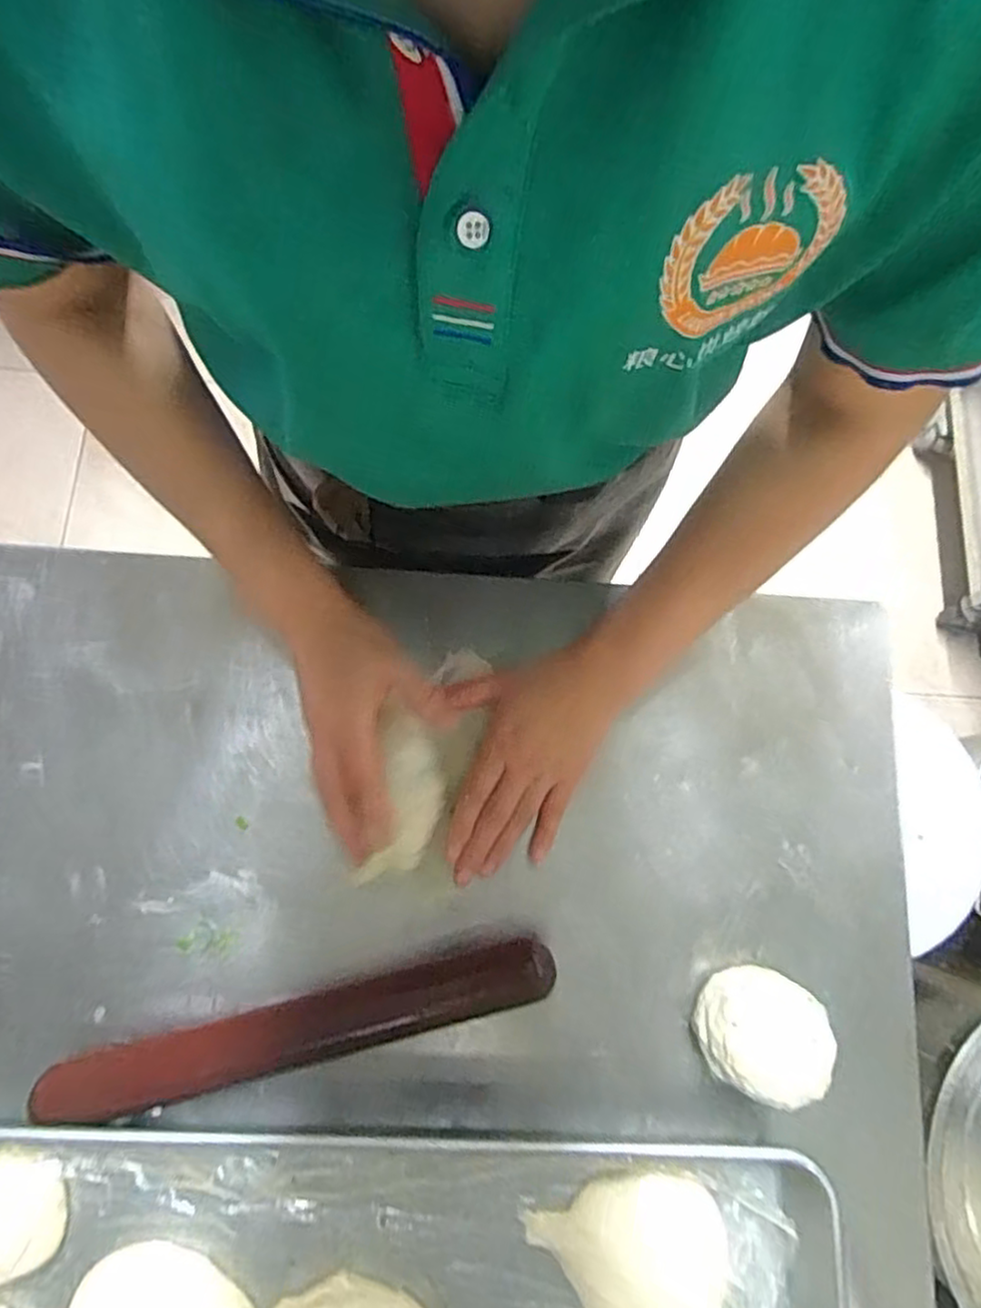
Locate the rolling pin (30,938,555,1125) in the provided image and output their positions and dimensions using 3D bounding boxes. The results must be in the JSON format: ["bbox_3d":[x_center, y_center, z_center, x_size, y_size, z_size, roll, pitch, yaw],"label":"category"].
[{"bbox_3d":[-0.118,0.243,0.433,0.317,0.030,0.043,-13,78,-4],"label":"rolling pin"}]

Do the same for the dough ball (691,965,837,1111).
[{"bbox_3d":[0.172,0.240,0.429,0.073,0.049,0.070,0,77,-1],"label":"dough ball"}]

